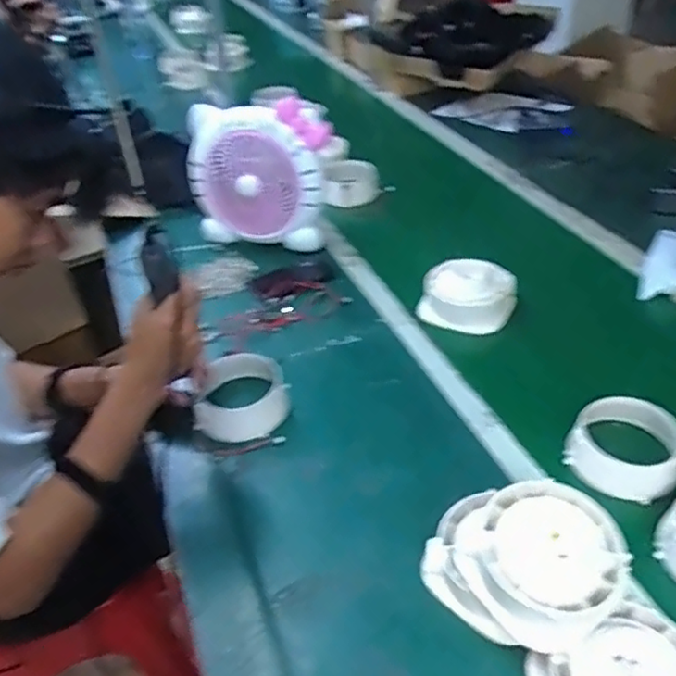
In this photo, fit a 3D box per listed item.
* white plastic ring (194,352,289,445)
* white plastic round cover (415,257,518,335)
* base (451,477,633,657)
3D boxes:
[{"bbox_3d":[-0.132,0.081,0.888,0.122,0.044,0.134,-4,39,3],"label":"white plastic ring"},{"bbox_3d":[0.208,-0.077,1.030,0.143,0.058,0.111,10,42,19],"label":"white plastic round cover"},{"bbox_3d":[0.195,0.208,0.602,0.134,0.067,0.130,-3,39,2],"label":"base"}]

